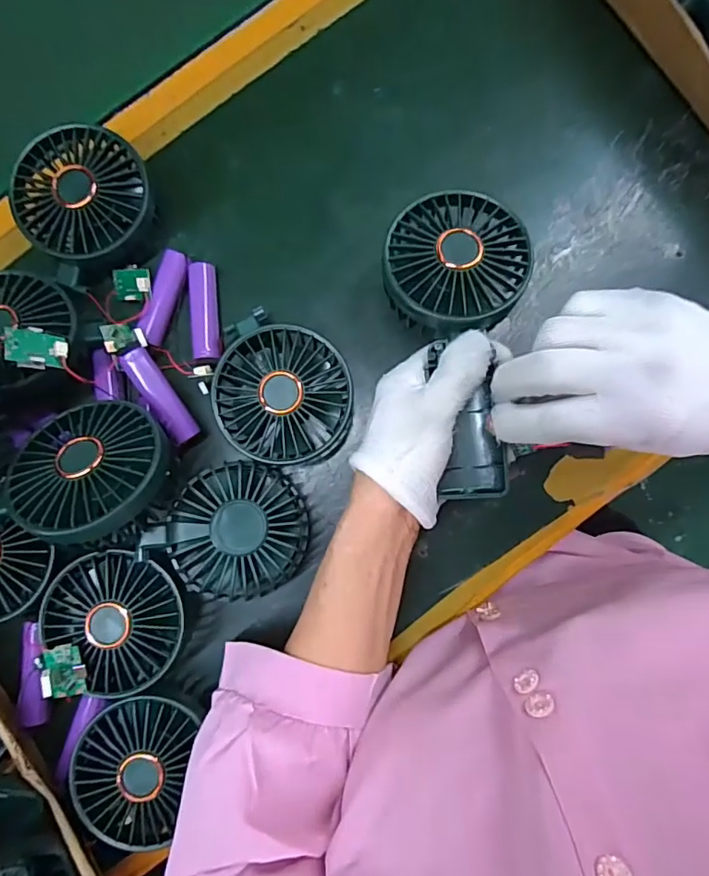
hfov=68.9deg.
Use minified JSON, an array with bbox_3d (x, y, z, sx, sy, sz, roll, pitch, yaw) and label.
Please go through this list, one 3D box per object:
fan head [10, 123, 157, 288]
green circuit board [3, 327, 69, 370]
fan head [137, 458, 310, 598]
[{"bbox_3d":[-0.174,-0.155,0.342,0.084,0.044,0.079,0,85,1],"label":"fan head"},{"bbox_3d":[-0.181,-0.051,0.295,0.031,0.007,0.022,8,78,-35],"label":"green circuit board"},{"bbox_3d":[-0.072,0.061,0.325,0.080,0.042,0.087,0,85,1],"label":"fan head"}]

